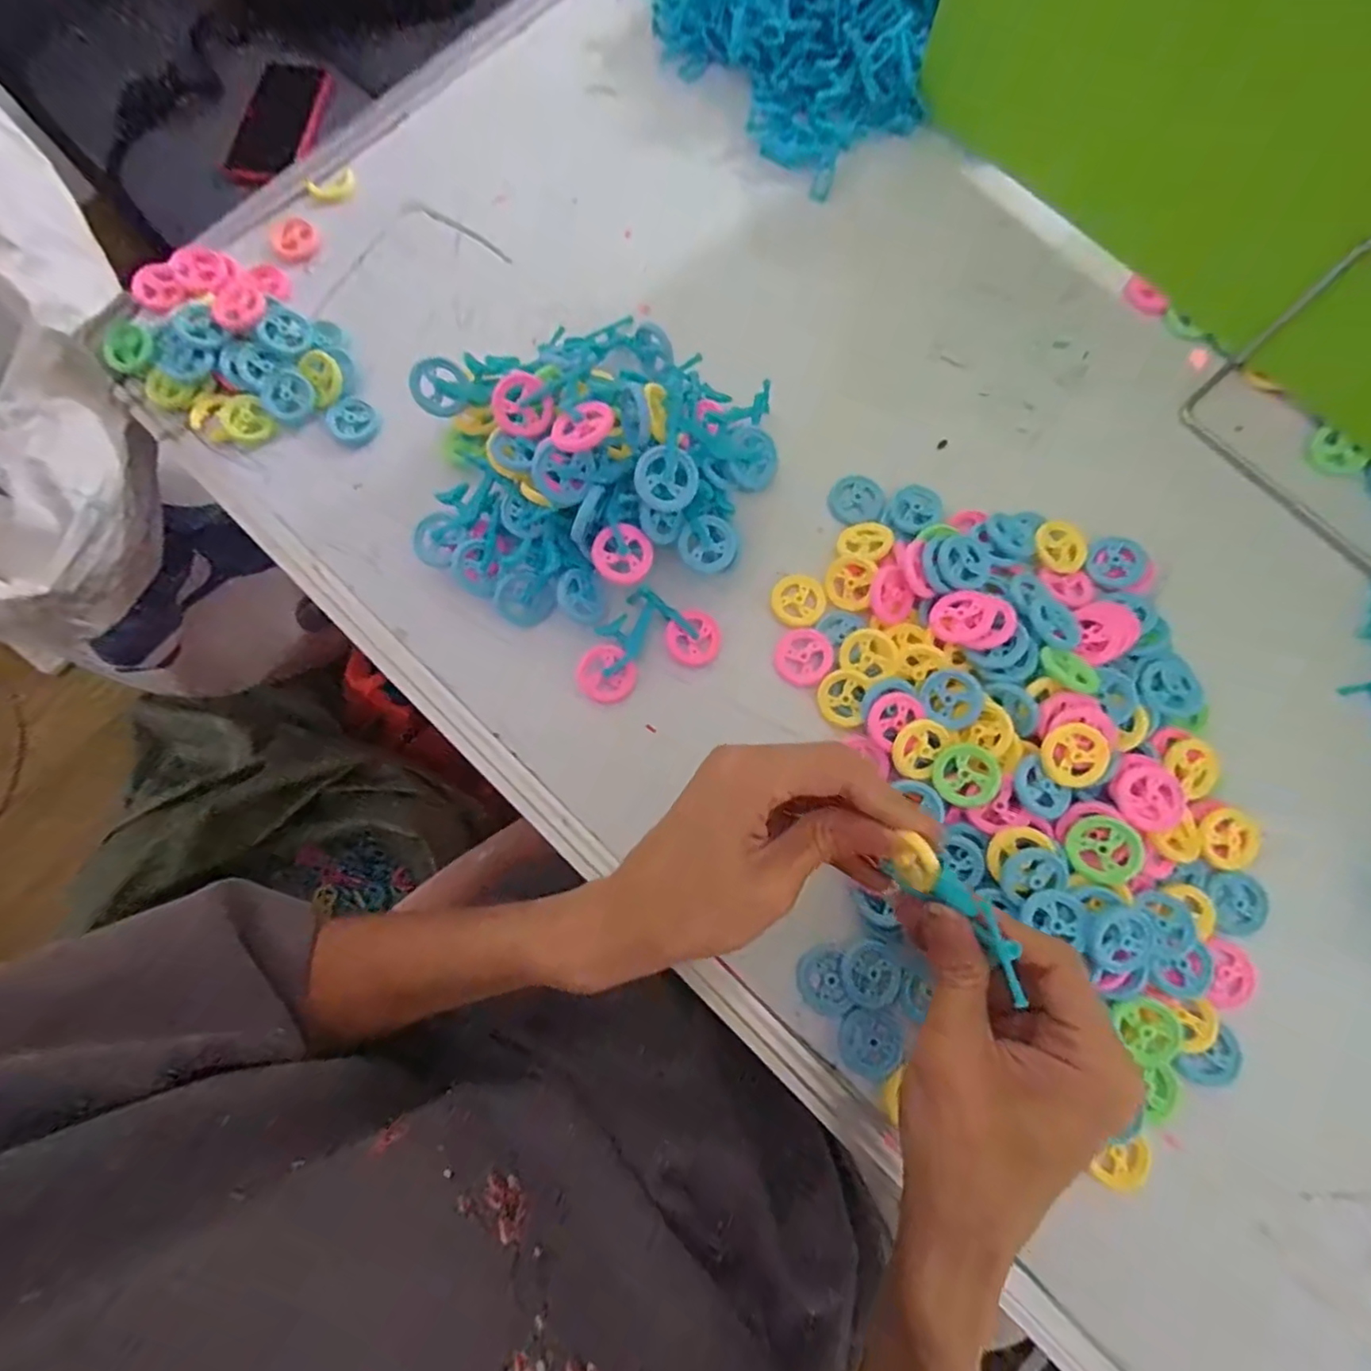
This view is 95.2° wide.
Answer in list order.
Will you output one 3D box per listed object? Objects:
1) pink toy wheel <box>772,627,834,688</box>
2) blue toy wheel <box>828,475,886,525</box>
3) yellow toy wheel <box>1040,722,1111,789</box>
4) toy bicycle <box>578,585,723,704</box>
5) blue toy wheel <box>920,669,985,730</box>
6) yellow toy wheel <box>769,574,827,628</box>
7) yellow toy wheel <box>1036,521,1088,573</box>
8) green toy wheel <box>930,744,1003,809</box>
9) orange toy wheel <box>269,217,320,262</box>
[{"bbox_3d":[0.062,-0.015,0.331,0.030,0.005,0.031,0,77,1],"label":"pink toy wheel"},{"bbox_3d":[0.097,-0.106,0.356,0.030,0.004,0.028,-2,81,16],"label":"blue toy wheel"},{"bbox_3d":[0.183,0.032,0.294,0.030,0.007,0.029,0,77,1],"label":"yellow toy wheel"},{"bbox_3d":[-0.022,-0.024,0.333,0.076,0.013,0.046,-24,78,-4],"label":"toy bicycle"},{"bbox_3d":[0.131,0.007,0.309,0.028,0.005,0.028,-2,85,25],"label":"blue toy wheel"},{"bbox_3d":[0.062,-0.047,0.342,0.029,0.004,0.030,0,77,1],"label":"yellow toy wheel"},{"bbox_3d":[0.203,-0.076,0.337,0.029,0.005,0.029,0,77,1],"label":"yellow toy wheel"},{"bbox_3d":[0.136,0.043,0.302,0.029,0.007,0.029,-2,85,25],"label":"green toy wheel"},{"bbox_3d":[-0.249,-0.284,0.398,0.029,0.004,0.034,-30,78,-6],"label":"orange toy wheel"}]

